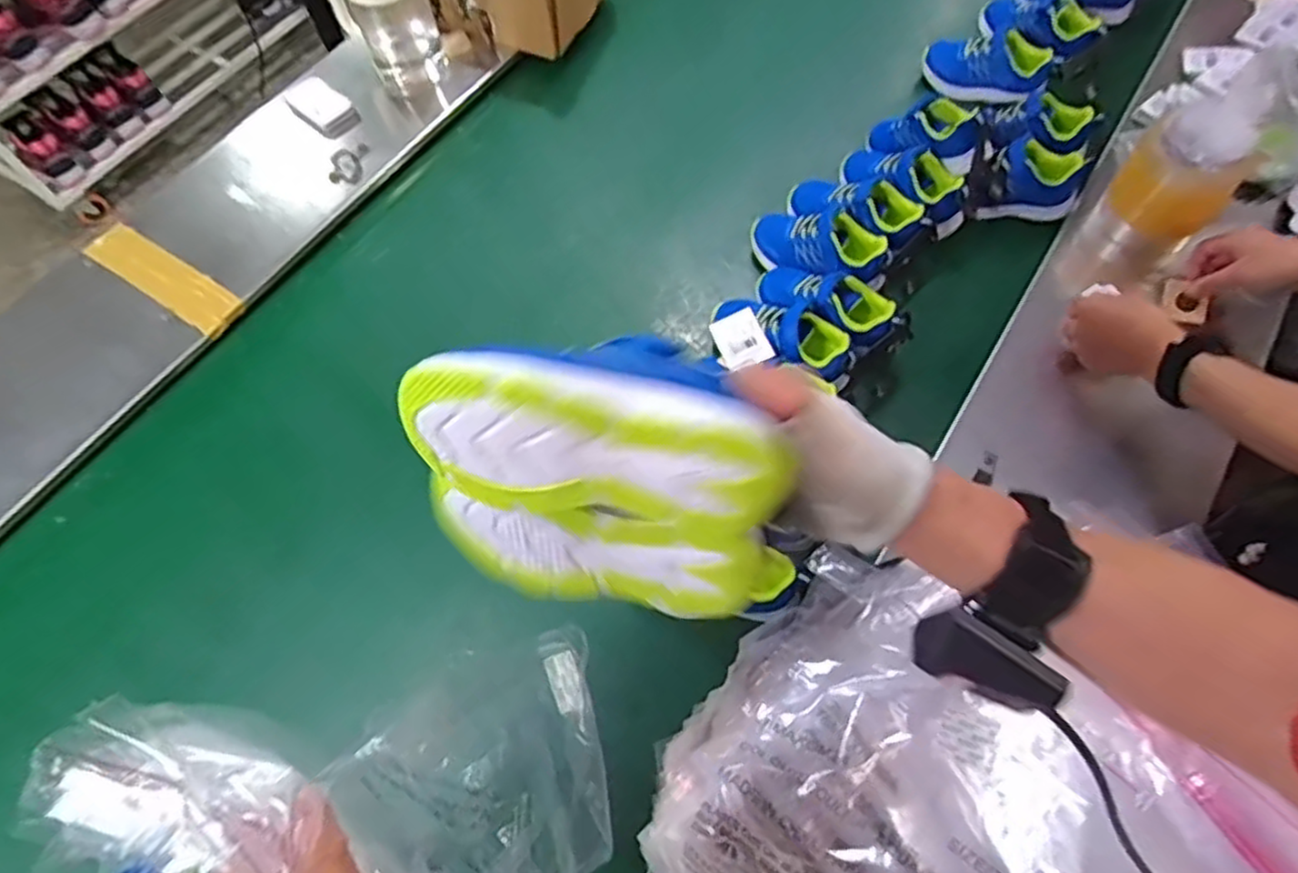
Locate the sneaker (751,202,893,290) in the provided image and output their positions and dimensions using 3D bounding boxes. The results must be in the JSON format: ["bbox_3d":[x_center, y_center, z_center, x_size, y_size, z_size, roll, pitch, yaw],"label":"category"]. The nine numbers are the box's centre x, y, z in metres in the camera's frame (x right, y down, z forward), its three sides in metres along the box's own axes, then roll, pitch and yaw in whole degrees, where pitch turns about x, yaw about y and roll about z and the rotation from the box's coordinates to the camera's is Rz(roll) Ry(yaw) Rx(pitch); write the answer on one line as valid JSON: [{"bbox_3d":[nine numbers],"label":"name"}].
[{"bbox_3d":[0.205,-0.224,0.891,0.171,0.092,0.097,15,66,10],"label":"sneaker"}]

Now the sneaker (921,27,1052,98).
[{"bbox_3d":[0.477,-0.531,1.036,0.168,0.067,0.101,19,64,27],"label":"sneaker"}]

